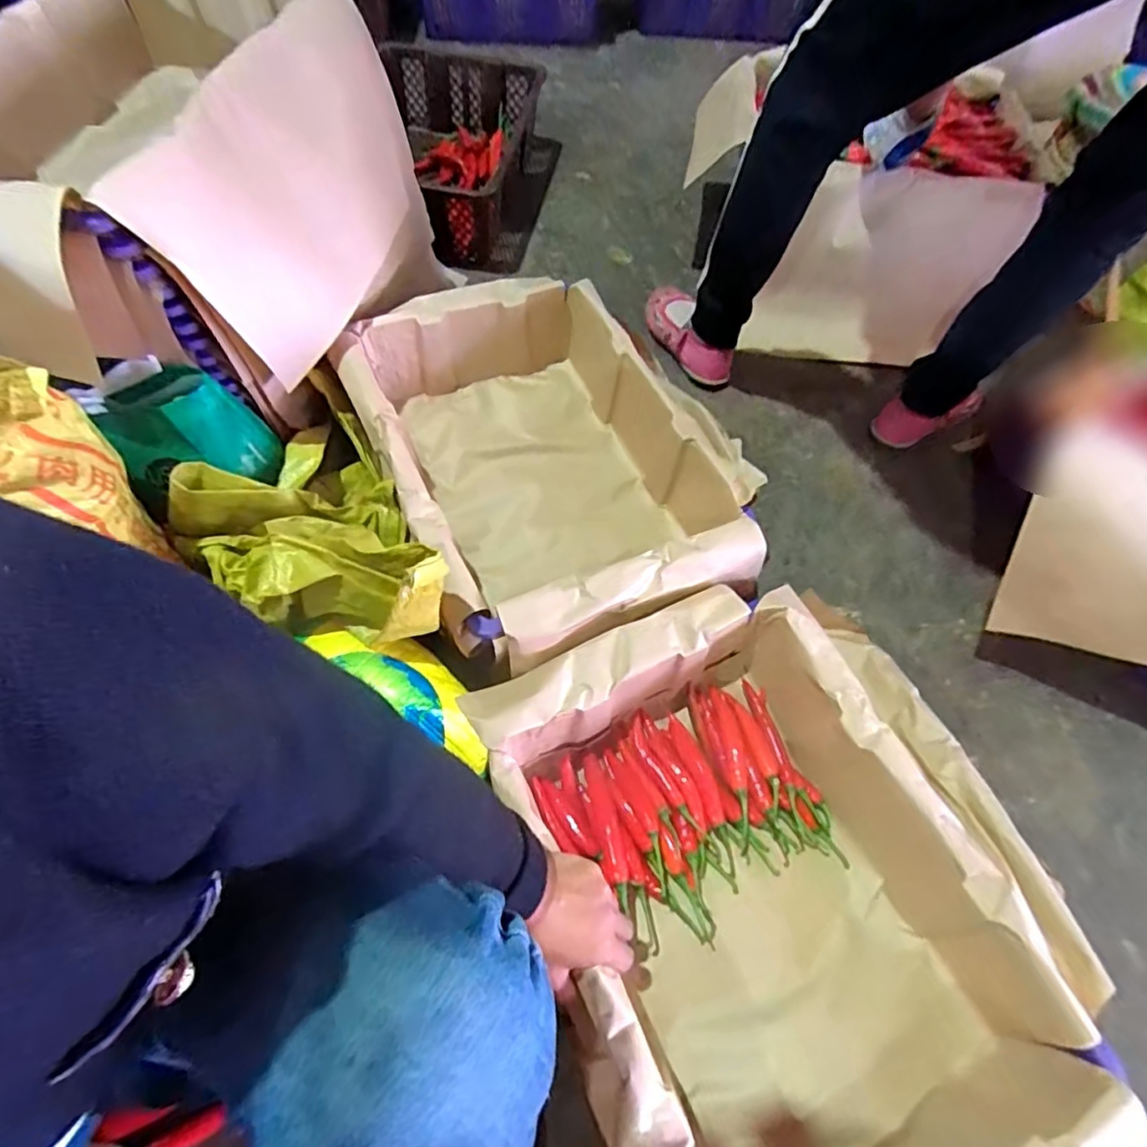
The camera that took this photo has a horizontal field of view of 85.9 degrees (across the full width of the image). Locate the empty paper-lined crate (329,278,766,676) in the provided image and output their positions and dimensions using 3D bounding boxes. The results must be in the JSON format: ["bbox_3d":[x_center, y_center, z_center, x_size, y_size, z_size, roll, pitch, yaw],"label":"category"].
[{"bbox_3d":[-0.032,-0.145,0.779,0.386,0.138,0.515,-22,64,-15],"label":"empty paper-lined crate"}]

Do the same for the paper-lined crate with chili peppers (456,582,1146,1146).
[{"bbox_3d":[0.201,0.295,0.570,0.445,0.145,0.534,-17,63,-12],"label":"paper-lined crate with chili peppers"}]

